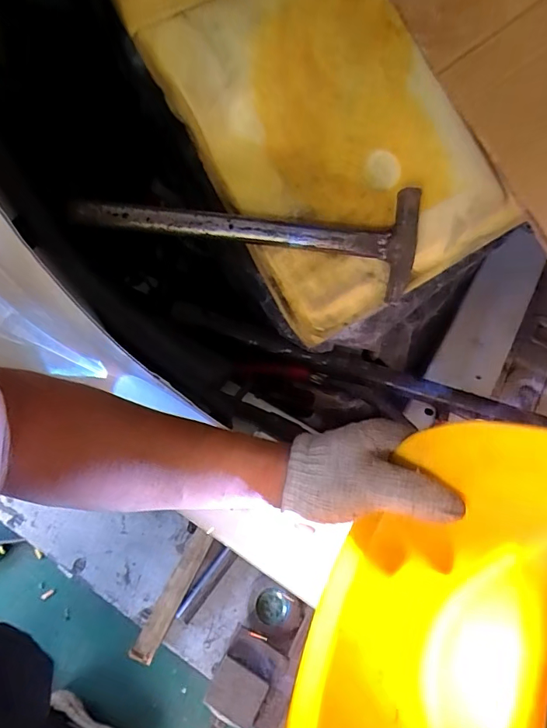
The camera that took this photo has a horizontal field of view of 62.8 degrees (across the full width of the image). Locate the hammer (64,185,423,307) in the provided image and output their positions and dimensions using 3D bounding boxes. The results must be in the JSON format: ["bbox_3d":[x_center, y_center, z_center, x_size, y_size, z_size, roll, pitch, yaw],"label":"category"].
[{"bbox_3d":[-0.019,-0.126,0.388,0.295,0.087,0.017,9,19,-4],"label":"hammer"}]

